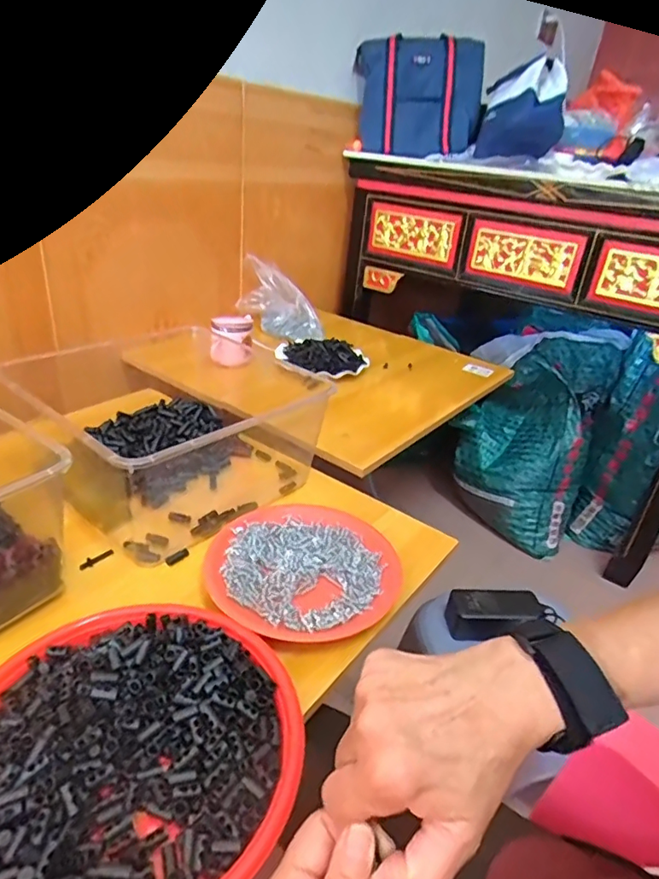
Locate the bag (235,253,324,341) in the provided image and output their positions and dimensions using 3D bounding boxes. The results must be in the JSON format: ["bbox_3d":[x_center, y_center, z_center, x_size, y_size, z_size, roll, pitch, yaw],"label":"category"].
[{"bbox_3d":[-0.106,-0.314,1.203,0.207,0.149,0.053,15,29,17],"label":"bag"}]

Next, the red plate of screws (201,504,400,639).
[{"bbox_3d":[-0.029,0.131,0.547,0.189,0.026,0.175,5,28,-3],"label":"red plate of screws"}]

